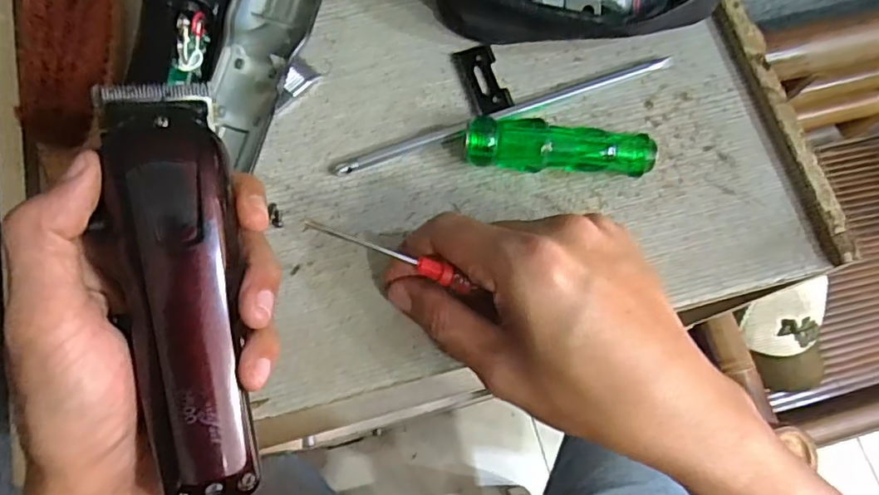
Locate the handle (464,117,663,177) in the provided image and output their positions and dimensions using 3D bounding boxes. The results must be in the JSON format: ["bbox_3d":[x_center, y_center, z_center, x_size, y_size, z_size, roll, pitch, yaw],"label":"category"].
[{"bbox_3d":[0.060,-0.048,0.299,0.093,0.023,0.021,6,72,0],"label":"handle"}]

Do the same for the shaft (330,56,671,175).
[{"bbox_3d":[0.034,-0.072,0.315,0.189,0.007,0.010,-19,74,-8],"label":"shaft"}]

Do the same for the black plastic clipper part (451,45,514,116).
[{"bbox_3d":[0.024,-0.092,0.322,0.022,0.004,0.042,-16,73,-7],"label":"black plastic clipper part"}]

